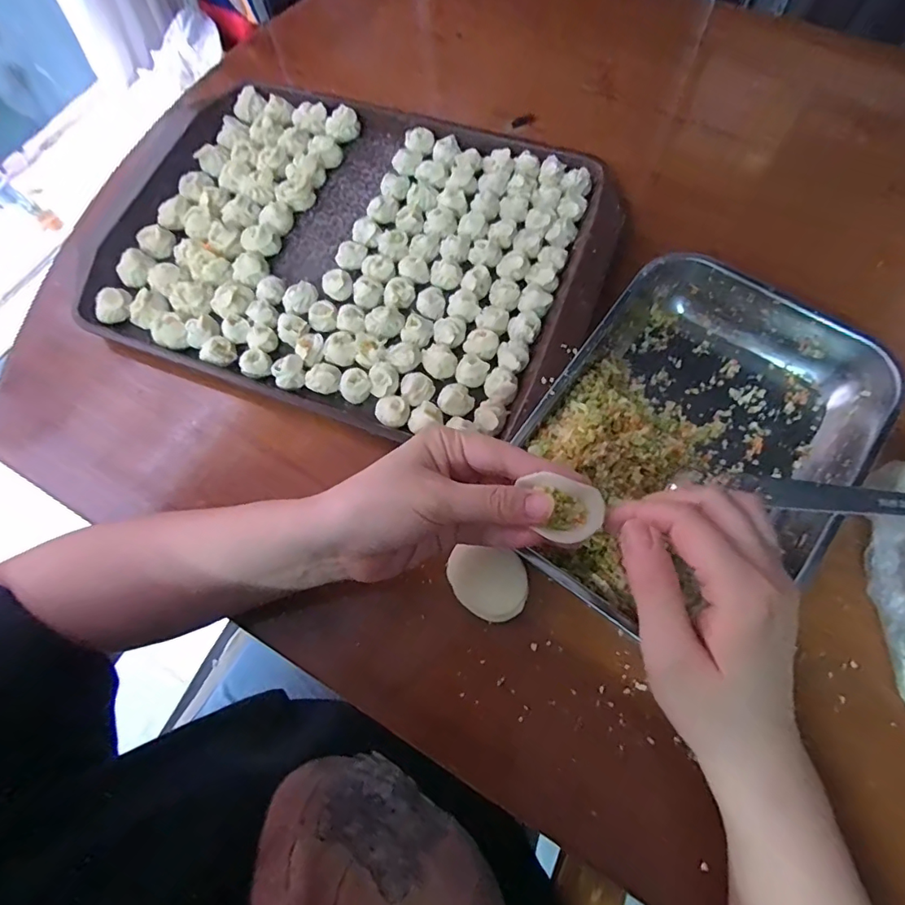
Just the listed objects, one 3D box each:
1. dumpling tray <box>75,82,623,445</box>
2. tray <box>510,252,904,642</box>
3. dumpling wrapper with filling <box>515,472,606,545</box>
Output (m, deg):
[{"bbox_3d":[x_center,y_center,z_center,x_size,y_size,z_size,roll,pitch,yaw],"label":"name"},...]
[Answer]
[{"bbox_3d":[-0.083,-0.173,0.406,0.393,0.036,0.287,20,75,8],"label":"dumpling tray"},{"bbox_3d":[0.157,-0.008,0.328,0.182,0.043,0.251,35,78,12],"label":"tray"},{"bbox_3d":[0.056,0.030,0.253,0.043,0.013,0.030,16,75,7],"label":"dumpling wrapper with filling"}]

